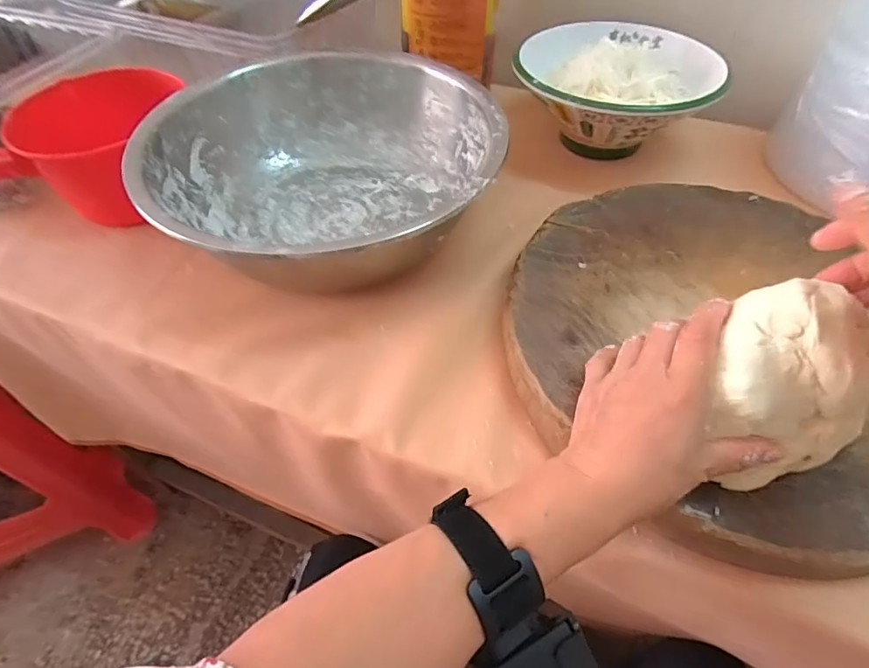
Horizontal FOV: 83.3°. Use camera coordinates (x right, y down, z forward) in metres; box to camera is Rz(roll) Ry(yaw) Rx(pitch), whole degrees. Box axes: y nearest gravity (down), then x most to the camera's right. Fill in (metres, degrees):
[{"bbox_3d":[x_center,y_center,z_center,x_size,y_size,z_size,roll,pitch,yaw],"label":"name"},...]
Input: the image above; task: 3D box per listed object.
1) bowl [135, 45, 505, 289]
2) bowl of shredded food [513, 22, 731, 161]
[{"bbox_3d":[-0.102,-0.166,0.495,0.328,0.100,0.328,0,51,0],"label":"bowl"},{"bbox_3d":[0.211,-0.286,0.598,0.220,0.120,0.220,0,51,0],"label":"bowl of shredded food"}]

